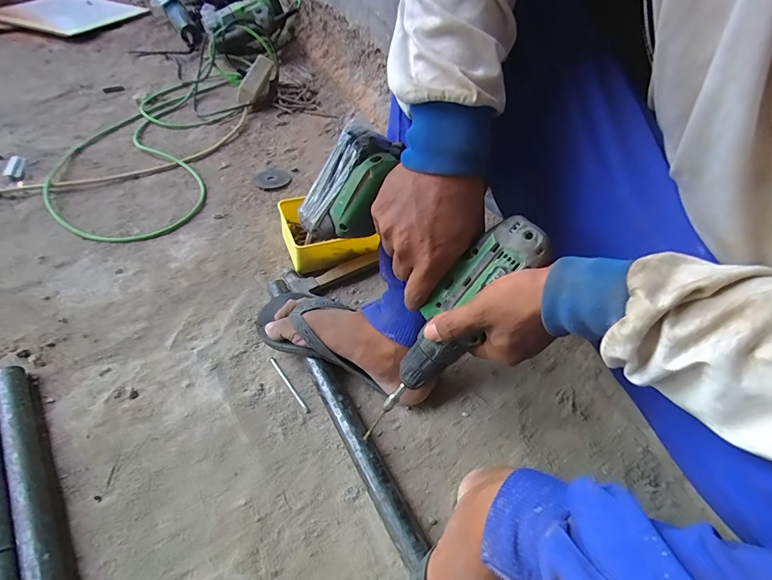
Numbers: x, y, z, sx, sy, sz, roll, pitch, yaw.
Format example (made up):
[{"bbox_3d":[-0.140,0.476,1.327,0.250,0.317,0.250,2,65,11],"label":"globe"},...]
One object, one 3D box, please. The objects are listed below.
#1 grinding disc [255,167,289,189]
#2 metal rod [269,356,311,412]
[{"bbox_3d":[-0.236,-0.232,0.807,0.070,0.006,0.076,1,50,-2],"label":"grinding disc"},{"bbox_3d":[-0.132,0.128,0.530,0.006,0.006,0.099,-30,58,-25],"label":"metal rod"}]

